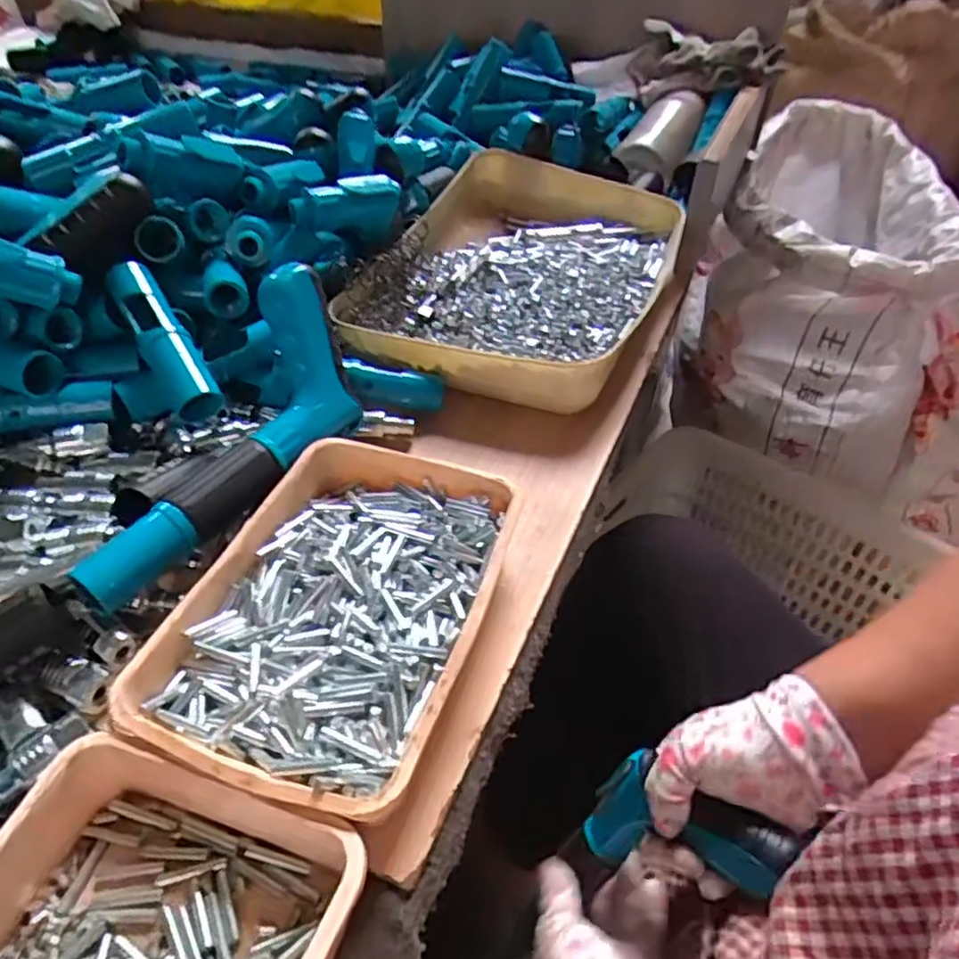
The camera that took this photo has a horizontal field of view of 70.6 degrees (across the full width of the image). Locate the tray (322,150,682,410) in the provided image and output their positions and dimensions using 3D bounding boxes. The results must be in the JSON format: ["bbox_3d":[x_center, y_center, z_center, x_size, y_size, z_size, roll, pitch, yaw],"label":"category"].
[{"bbox_3d":[0.045,-0.197,0.614,0.242,0.056,0.375,14,45,12],"label":"tray"}]

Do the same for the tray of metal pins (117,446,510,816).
[{"bbox_3d":[-0.070,0.066,0.355,0.142,0.044,0.203,12,45,10],"label":"tray of metal pins"}]

